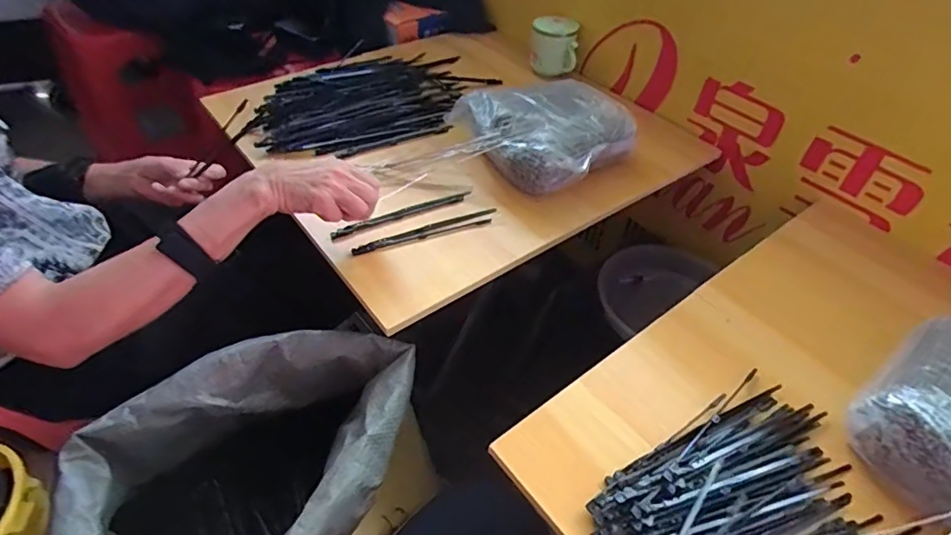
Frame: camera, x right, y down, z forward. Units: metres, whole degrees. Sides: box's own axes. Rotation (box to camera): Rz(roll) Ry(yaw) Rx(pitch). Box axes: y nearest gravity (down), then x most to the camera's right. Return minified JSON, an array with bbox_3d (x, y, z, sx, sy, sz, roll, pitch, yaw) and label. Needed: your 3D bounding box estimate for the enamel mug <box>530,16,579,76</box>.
[{"bbox_3d":[0.142,-0.402,0.943,0.085,0.089,0.078,9,46,6],"label":"enamel mug"}]

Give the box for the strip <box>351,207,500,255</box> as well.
[{"bbox_3d":[-0.060,-0.045,0.643,0.183,0.007,0.019,-16,49,-18],"label":"strip"}]

